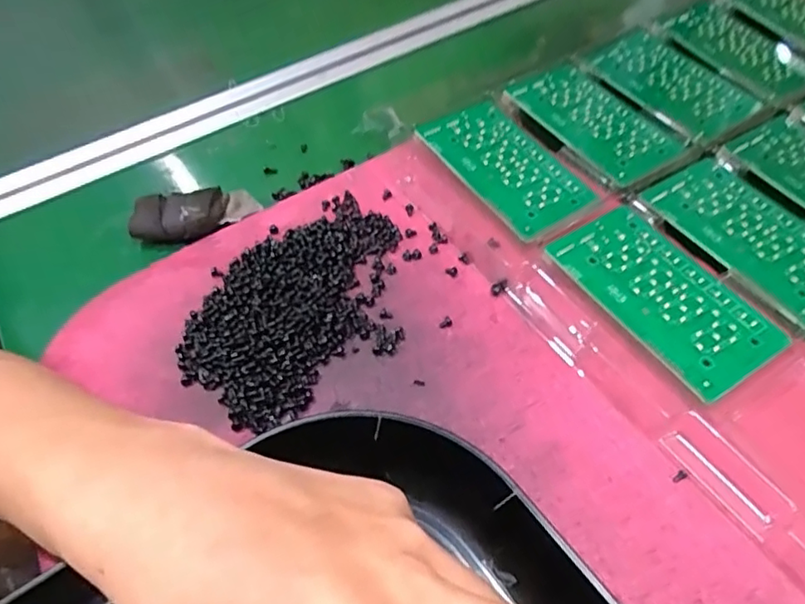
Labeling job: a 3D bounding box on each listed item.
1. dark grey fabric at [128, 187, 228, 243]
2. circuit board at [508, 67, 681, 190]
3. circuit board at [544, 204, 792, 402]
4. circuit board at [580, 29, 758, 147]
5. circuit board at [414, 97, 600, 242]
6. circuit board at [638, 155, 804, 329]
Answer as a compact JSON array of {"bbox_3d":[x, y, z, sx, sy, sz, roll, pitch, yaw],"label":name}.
[{"bbox_3d":[-0.131,-0.050,0.349,0.054,0.020,0.028,-5,54,1],"label":"dark grey fabric"},{"bbox_3d":[0.120,-0.115,0.373,0.059,0.006,0.102,-30,57,-16],"label":"circuit board"},{"bbox_3d":[0.126,-0.004,0.290,0.058,0.004,0.106,-28,58,-19],"label":"circuit board"},{"bbox_3d":[0.177,-0.146,0.397,0.063,0.004,0.107,-31,60,-16],"label":"circuit board"},{"bbox_3d":[0.061,-0.081,0.347,0.059,0.008,0.103,-30,57,-16],"label":"circuit board"},{"bbox_3d":[0.182,-0.035,0.311,0.058,0.004,0.105,-28,57,-15],"label":"circuit board"}]

